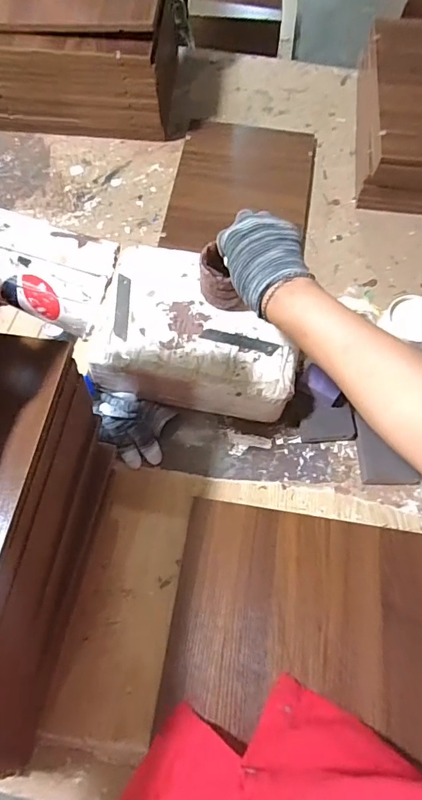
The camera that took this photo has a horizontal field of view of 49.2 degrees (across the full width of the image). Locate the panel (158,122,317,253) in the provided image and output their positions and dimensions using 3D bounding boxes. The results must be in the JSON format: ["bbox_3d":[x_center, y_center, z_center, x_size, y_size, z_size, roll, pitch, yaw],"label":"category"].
[{"bbox_3d":[0.056,-0.375,0.806,0.235,0.012,0.298,9,66,3],"label":"panel"}]

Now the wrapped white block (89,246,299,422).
[{"bbox_3d":[-0.014,-0.081,0.633,0.252,0.101,0.202,11,66,3],"label":"wrapped white block"}]

